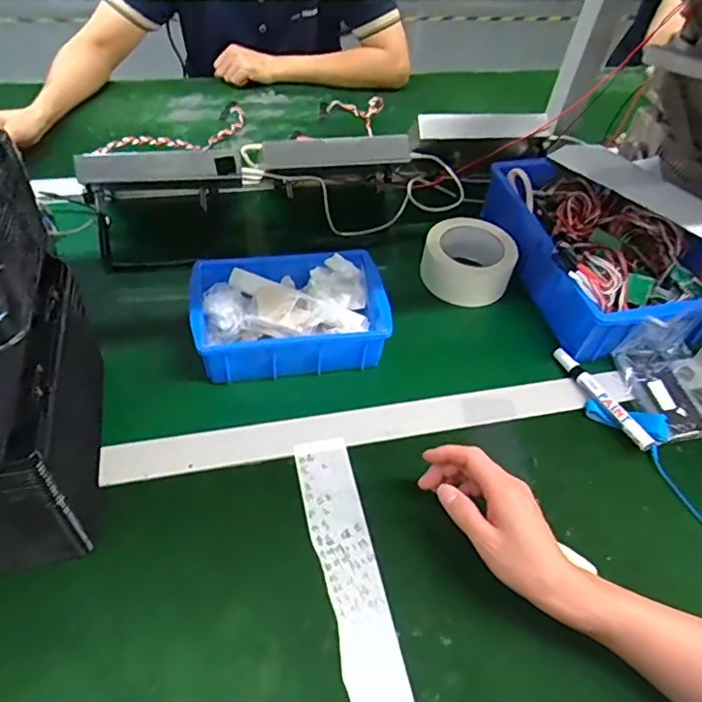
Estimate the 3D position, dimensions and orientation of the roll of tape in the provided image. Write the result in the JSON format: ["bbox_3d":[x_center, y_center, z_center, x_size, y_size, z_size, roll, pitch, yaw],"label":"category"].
[{"bbox_3d":[0.149,-0.120,0.725,0.107,0.069,0.107,14,51,6],"label":"roll of tape"}]

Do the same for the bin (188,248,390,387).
[{"bbox_3d":[-0.067,-0.044,0.618,0.204,0.065,0.142,-7,52,-11],"label":"bin"}]

